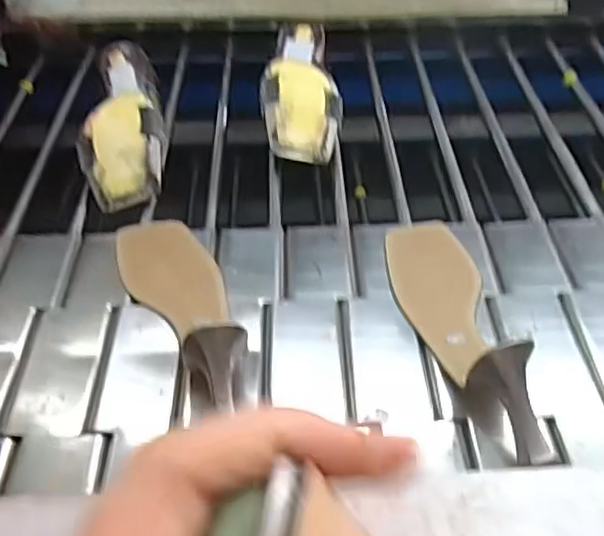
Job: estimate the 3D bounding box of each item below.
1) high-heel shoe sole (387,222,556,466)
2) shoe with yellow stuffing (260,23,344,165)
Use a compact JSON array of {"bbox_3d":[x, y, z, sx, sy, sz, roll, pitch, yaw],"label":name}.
[{"bbox_3d":[0.122,0.032,0.534,0.073,0.064,0.266,-4,43,-4],"label":"high-heel shoe sole"},{"bbox_3d":[-0.004,-0.206,0.776,0.081,0.078,0.218,-3,43,-3],"label":"shoe with yellow stuffing"}]

